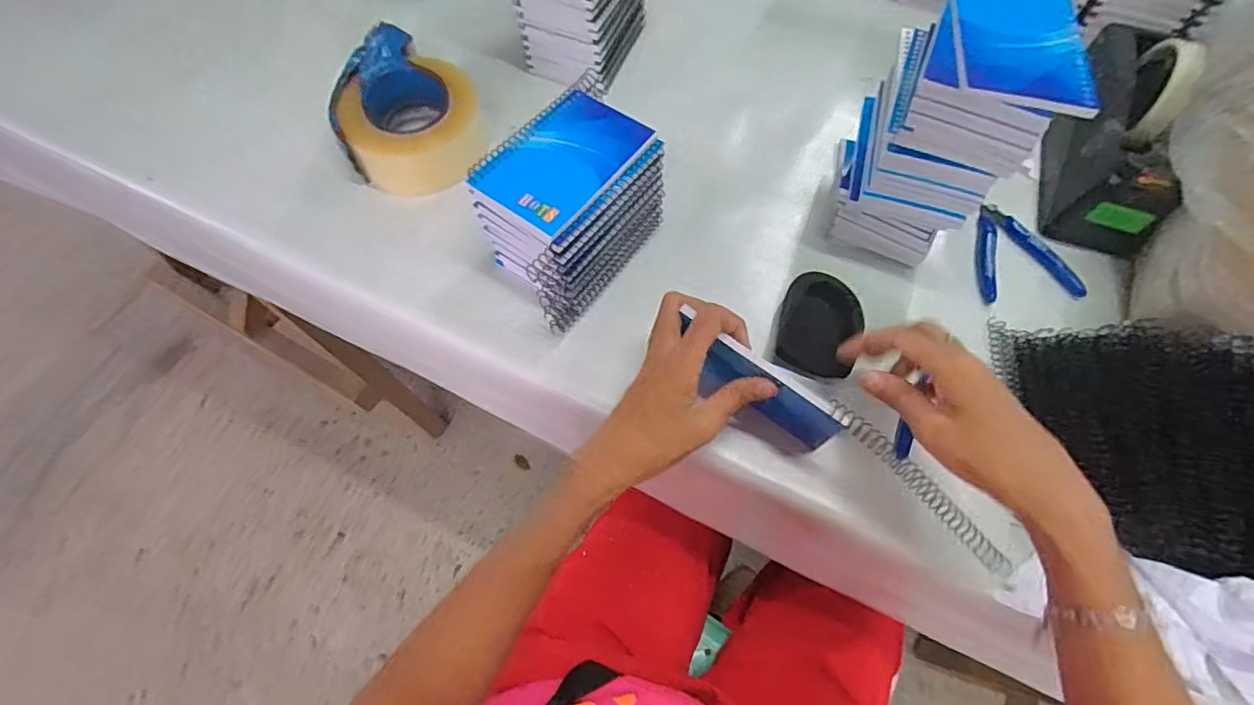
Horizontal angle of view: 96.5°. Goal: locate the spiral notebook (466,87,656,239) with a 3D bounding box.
[{"bbox_3d":[-0.047,-0.150,0.427,0.085,0.012,0.133,35,68,15],"label":"spiral notebook"}]

